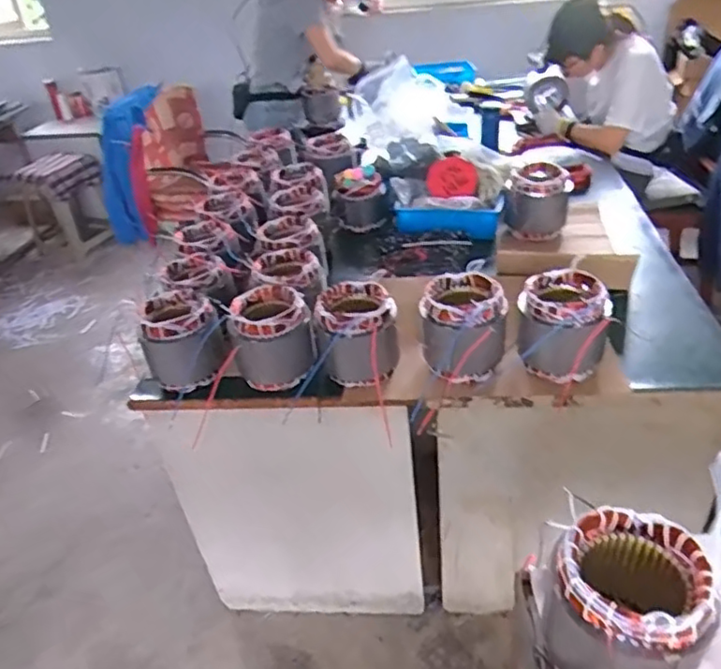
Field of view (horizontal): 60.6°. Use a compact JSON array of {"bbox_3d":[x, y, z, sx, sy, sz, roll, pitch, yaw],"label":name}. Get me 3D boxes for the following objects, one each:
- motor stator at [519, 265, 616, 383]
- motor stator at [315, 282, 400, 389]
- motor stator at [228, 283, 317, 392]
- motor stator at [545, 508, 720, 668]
[{"bbox_3d":[0.373,-0.006,1.146,0.153,0.173,0.165,-4,35,3],"label":"motor stator"},{"bbox_3d":[-0.003,-0.002,1.187,0.148,0.150,0.144,-6,35,1],"label":"motor stator"},{"bbox_3d":[-0.170,0.011,1.218,0.150,0.155,0.171,-13,35,-9],"label":"motor stator"},{"bbox_3d":[0.277,0.279,0.635,0.137,0.140,0.134,-4,35,3],"label":"motor stator"}]

